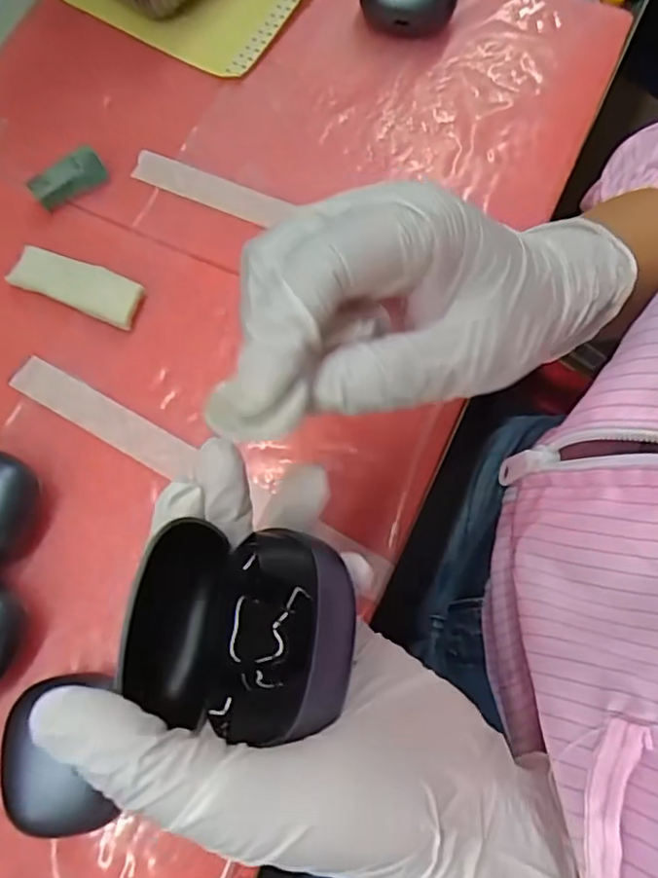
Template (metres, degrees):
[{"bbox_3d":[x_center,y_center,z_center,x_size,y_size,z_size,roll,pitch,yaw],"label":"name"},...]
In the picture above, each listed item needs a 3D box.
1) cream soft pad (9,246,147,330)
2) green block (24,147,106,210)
[{"bbox_3d":[-0.129,-0.080,0.312,0.069,0.009,0.026,23,75,5],"label":"cream soft pad"},{"bbox_3d":[-0.141,-0.141,0.328,0.040,0.016,0.014,-36,78,-11],"label":"green block"}]

